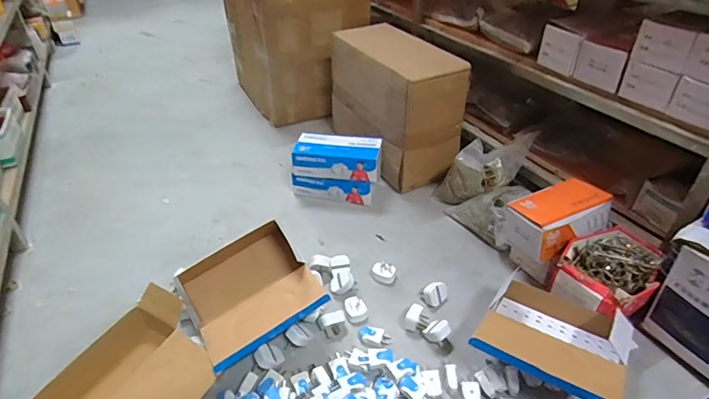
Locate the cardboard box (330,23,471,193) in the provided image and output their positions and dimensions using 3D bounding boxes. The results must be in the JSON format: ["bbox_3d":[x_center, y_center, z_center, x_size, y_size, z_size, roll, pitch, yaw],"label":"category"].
[{"bbox_3d":[0.105,-0.276,1.224,0.207,0.321,0.394,-18,40,-22],"label":"cardboard box"}]

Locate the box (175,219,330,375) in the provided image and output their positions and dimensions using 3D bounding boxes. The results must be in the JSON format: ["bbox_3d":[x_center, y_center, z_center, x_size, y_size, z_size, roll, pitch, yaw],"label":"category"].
[{"bbox_3d":[-0.198,0.166,0.832,0.220,0.181,0.216,-24,43,-28],"label":"box"}]

